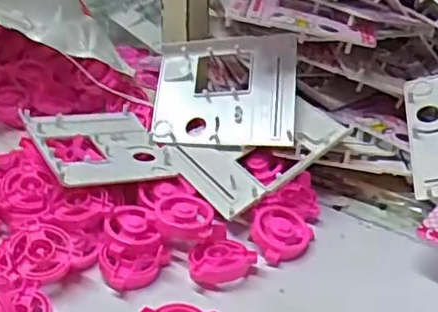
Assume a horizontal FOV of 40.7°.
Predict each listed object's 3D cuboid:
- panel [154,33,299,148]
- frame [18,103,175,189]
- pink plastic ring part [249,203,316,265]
[{"bbox_3d":[0.004,-0.065,0.585,0.144,0.018,0.121,0,64,16],"label":"panel"},{"bbox_3d":[-0.111,-0.013,0.553,0.115,0.011,0.144,-5,29,-31],"label":"frame"},{"bbox_3d":[0.052,0.063,0.496,0.043,0.021,0.053,22,37,31],"label":"pink plastic ring part"}]

